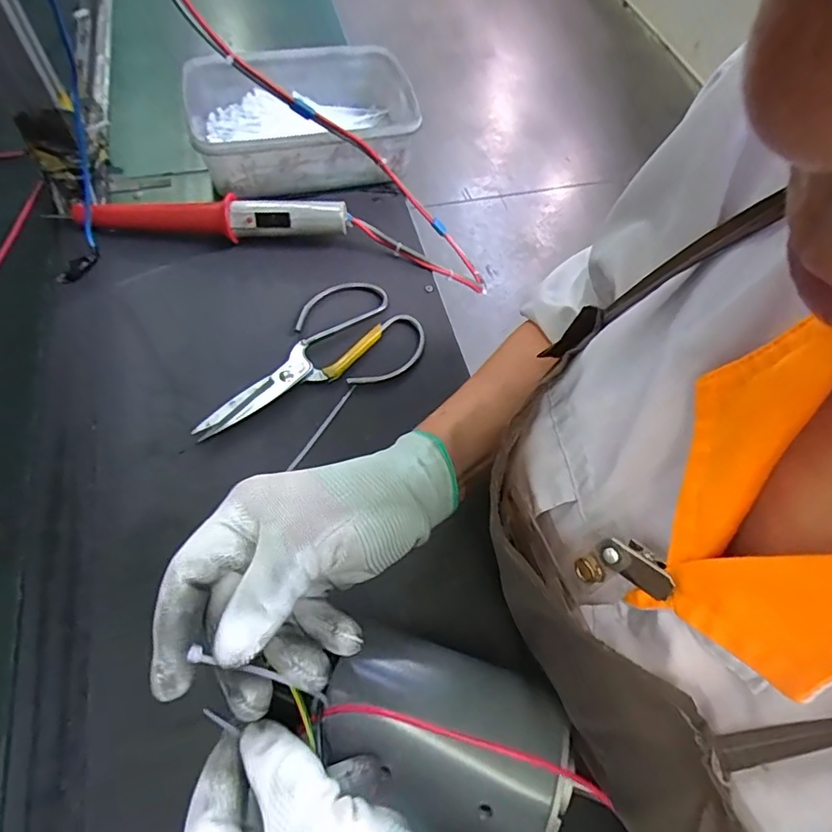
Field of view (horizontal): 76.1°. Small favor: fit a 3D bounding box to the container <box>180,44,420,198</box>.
[{"bbox_3d":[-0.121,-0.305,0.558,0.226,0.069,0.157,-9,61,-8],"label":"container"}]

